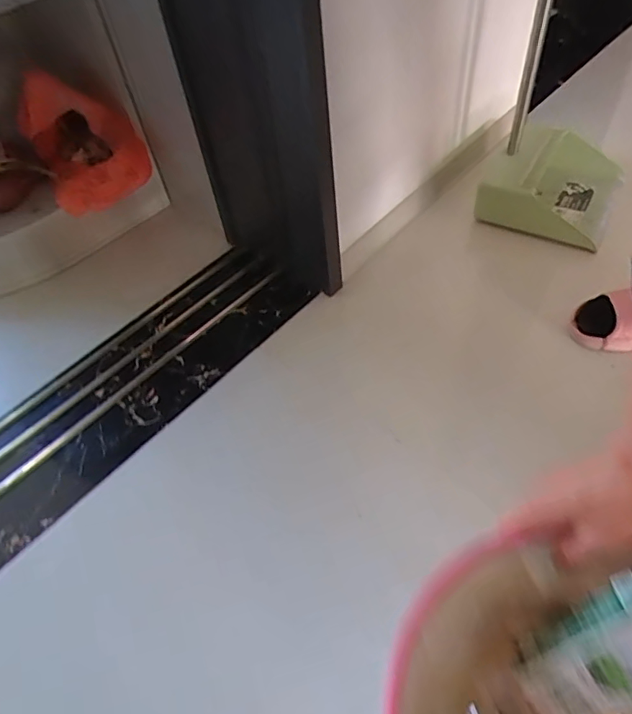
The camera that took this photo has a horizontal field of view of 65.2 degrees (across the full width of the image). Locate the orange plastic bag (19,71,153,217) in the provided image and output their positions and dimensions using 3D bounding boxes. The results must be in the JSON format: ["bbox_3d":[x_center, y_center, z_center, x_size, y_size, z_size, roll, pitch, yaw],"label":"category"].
[{"bbox_3d":[-0.452,-0.423,0.972,0.189,0.219,0.111,-27,53,-15],"label":"orange plastic bag"}]

